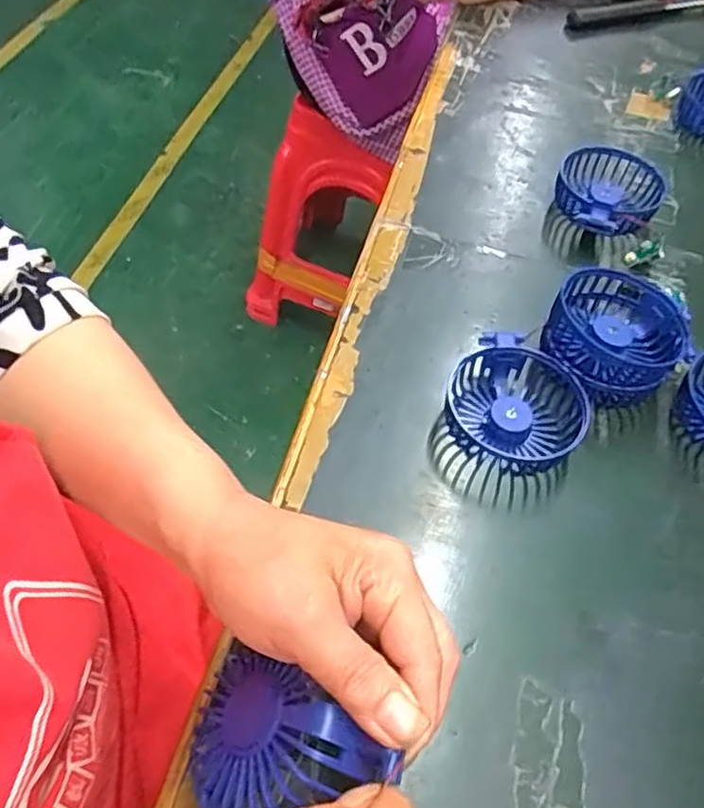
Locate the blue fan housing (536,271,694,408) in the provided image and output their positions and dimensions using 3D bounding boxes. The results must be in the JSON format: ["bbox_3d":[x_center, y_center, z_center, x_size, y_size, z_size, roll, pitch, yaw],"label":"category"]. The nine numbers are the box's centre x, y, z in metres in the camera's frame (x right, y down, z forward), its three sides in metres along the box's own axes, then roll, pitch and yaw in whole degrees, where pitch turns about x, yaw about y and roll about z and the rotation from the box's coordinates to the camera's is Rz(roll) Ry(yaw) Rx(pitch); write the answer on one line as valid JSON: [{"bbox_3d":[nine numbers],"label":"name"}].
[{"bbox_3d":[0.181,-0.044,0.468,0.085,0.055,0.085,2,54,-3],"label":"blue fan housing"}]

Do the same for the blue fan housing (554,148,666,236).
[{"bbox_3d":[0.218,-0.180,0.575,0.083,0.032,0.094,30,58,16],"label":"blue fan housing"}]

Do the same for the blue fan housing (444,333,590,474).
[{"bbox_3d":[0.107,0.002,0.443,0.088,0.035,0.078,33,58,18],"label":"blue fan housing"}]

